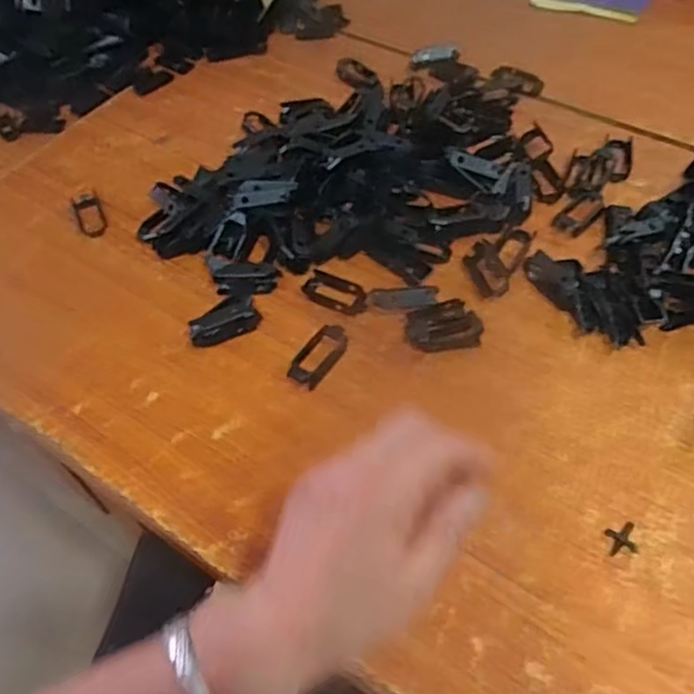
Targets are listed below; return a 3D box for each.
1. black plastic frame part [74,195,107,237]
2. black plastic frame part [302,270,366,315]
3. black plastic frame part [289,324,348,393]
[{"bbox_3d":[-0.214,-0.111,0.560,0.021,0.004,0.053,-22,56,-12],"label":"black plastic frame part"},{"bbox_3d":[-0.008,-0.040,0.499,0.050,0.004,0.026,23,59,18],"label":"black plastic frame part"},{"bbox_3d":[-0.019,0.006,0.463,0.024,0.010,0.048,31,62,23],"label":"black plastic frame part"}]

